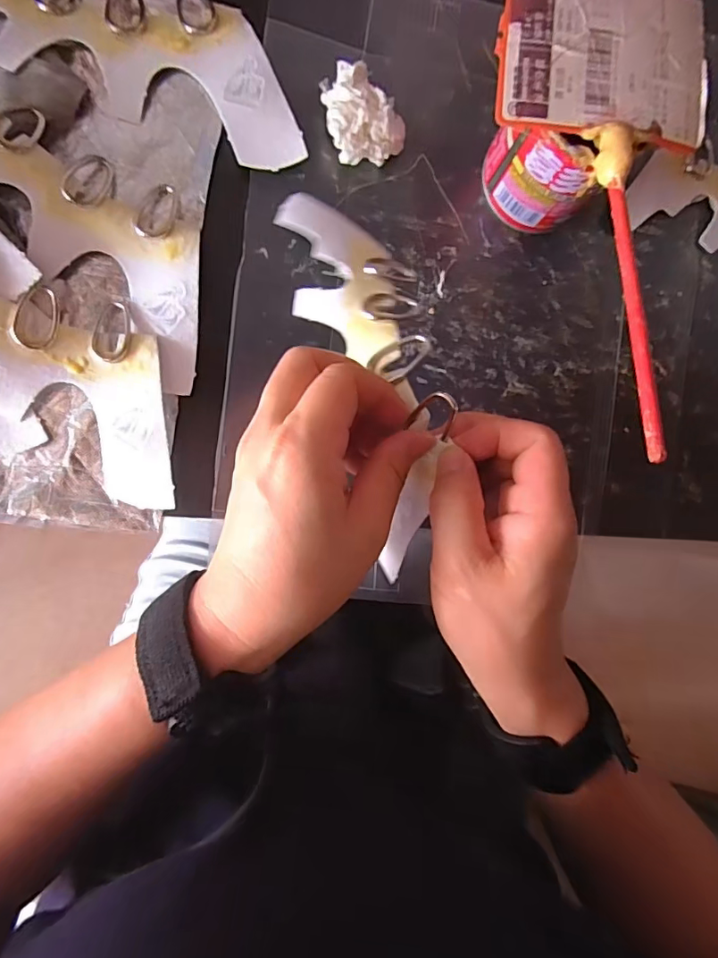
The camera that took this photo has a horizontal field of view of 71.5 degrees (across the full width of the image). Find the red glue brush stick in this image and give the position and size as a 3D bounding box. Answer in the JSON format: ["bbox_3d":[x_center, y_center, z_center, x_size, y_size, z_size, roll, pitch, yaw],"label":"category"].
[{"bbox_3d":[0.113,-0.082,0.205,0.011,0.009,0.156,3,74,-7],"label":"red glue brush stick"}]

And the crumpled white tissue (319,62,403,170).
[{"bbox_3d":[0.003,-0.200,0.271,0.041,0.021,0.045,-15,93,-6],"label":"crumpled white tissue"}]

